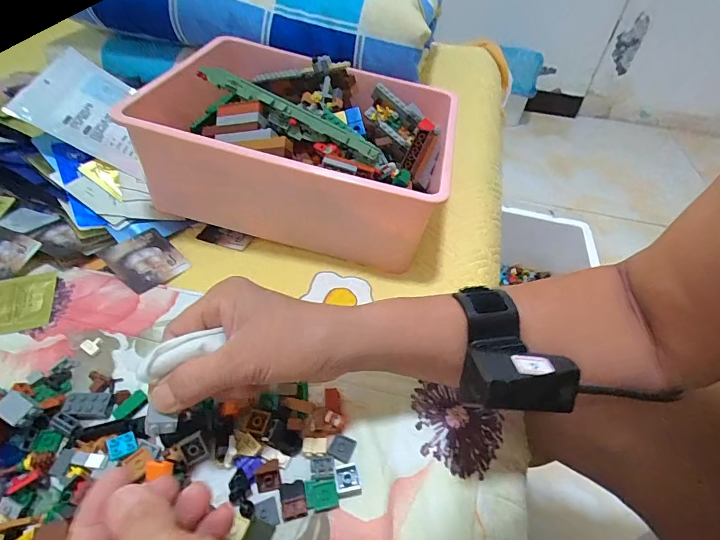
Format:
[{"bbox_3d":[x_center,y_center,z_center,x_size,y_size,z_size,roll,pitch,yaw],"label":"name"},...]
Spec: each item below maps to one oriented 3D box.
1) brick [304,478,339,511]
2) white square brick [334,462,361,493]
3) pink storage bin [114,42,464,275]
[{"bbox_3d":[-0.025,0.144,0.261,0.020,0.004,0.018,-6,46,-11],"label":"brick"},{"bbox_3d":[-0.009,0.137,0.267,0.015,0.004,0.017,-4,46,-10],"label":"white square brick"},{"bbox_3d":[-0.053,-0.140,0.460,0.296,0.129,0.236,12,45,6],"label":"pink storage bin"}]

